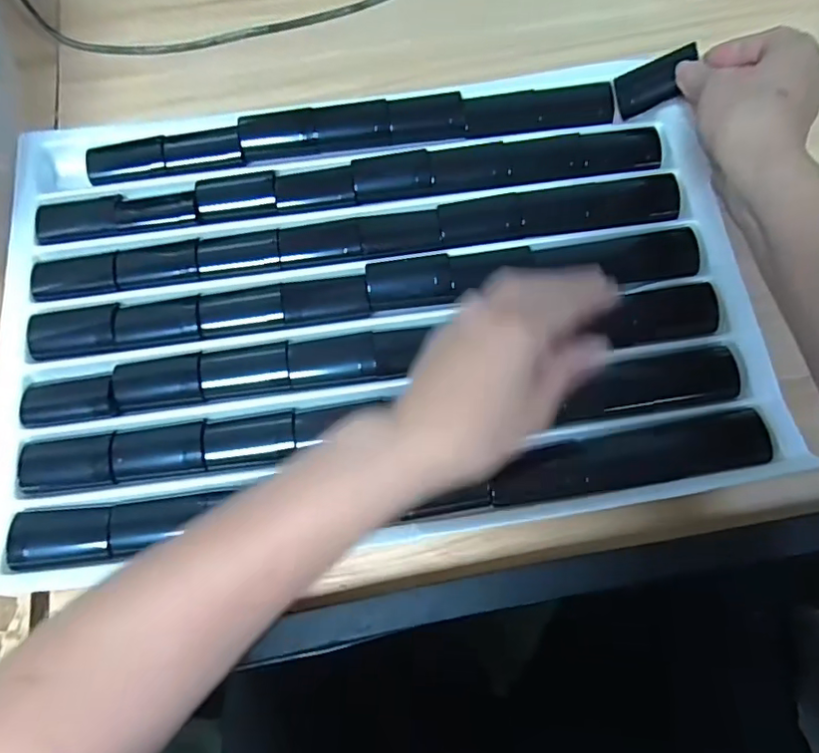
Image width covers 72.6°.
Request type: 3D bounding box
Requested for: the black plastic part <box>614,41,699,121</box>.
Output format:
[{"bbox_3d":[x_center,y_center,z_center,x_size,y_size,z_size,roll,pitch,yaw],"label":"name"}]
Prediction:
[{"bbox_3d":[0.181,-0.216,0.409,0.056,0.005,0.032,-13,91,36],"label":"black plastic part"}]

